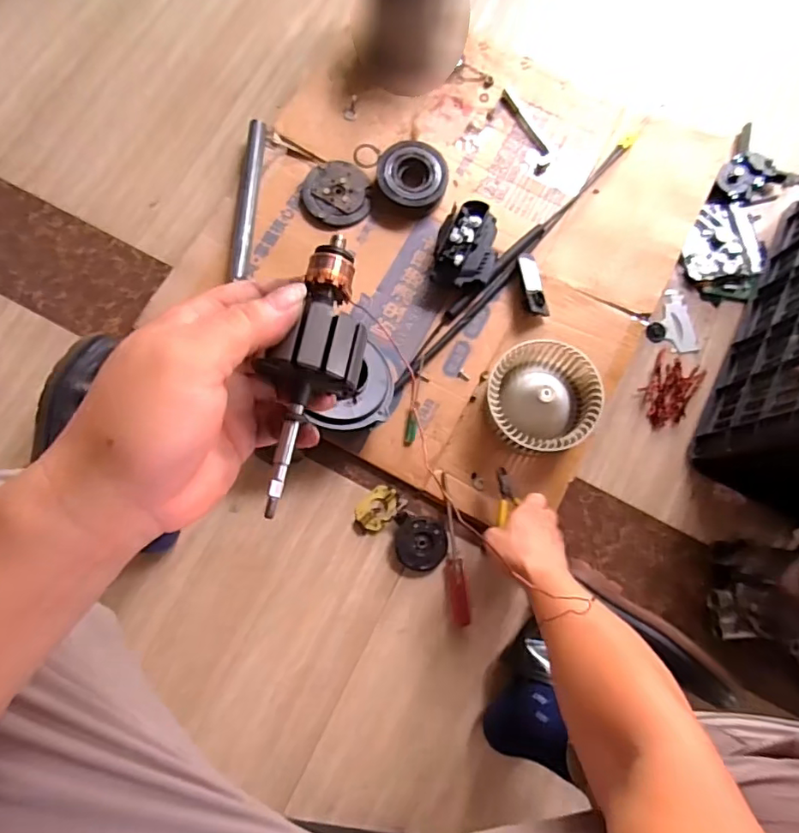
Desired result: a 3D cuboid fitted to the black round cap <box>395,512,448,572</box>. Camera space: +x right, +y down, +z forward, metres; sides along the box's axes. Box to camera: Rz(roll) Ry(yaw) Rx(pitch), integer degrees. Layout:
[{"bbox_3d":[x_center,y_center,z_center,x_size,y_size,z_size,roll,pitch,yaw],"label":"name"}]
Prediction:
[{"bbox_3d":[0.029,0.169,0.729,0.069,0.018,0.068,0,78,-1],"label":"black round cap"}]

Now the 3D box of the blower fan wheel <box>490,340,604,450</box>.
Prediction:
[{"bbox_3d":[0.189,-0.023,0.736,0.142,0.075,0.138,0,78,-1],"label":"blower fan wheel"}]

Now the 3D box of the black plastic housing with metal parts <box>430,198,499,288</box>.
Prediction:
[{"bbox_3d":[0.095,-0.240,0.787,0.083,0.065,0.113,10,78,1],"label":"black plastic housing with metal parts"}]

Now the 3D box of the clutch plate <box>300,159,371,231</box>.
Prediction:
[{"bbox_3d":[-0.095,-0.335,0.817,0.101,0.020,0.111,0,78,-1],"label":"clutch plate"}]

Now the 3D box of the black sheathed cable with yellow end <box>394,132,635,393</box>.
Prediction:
[{"bbox_3d":[0.178,-0.247,0.805,0.026,0.027,0.550,42,80,8],"label":"black sheathed cable with yellow end"}]

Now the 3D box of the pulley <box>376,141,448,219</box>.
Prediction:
[{"bbox_3d":[0.018,-0.360,0.827,0.107,0.041,0.112,6,78,1],"label":"pulley"}]

